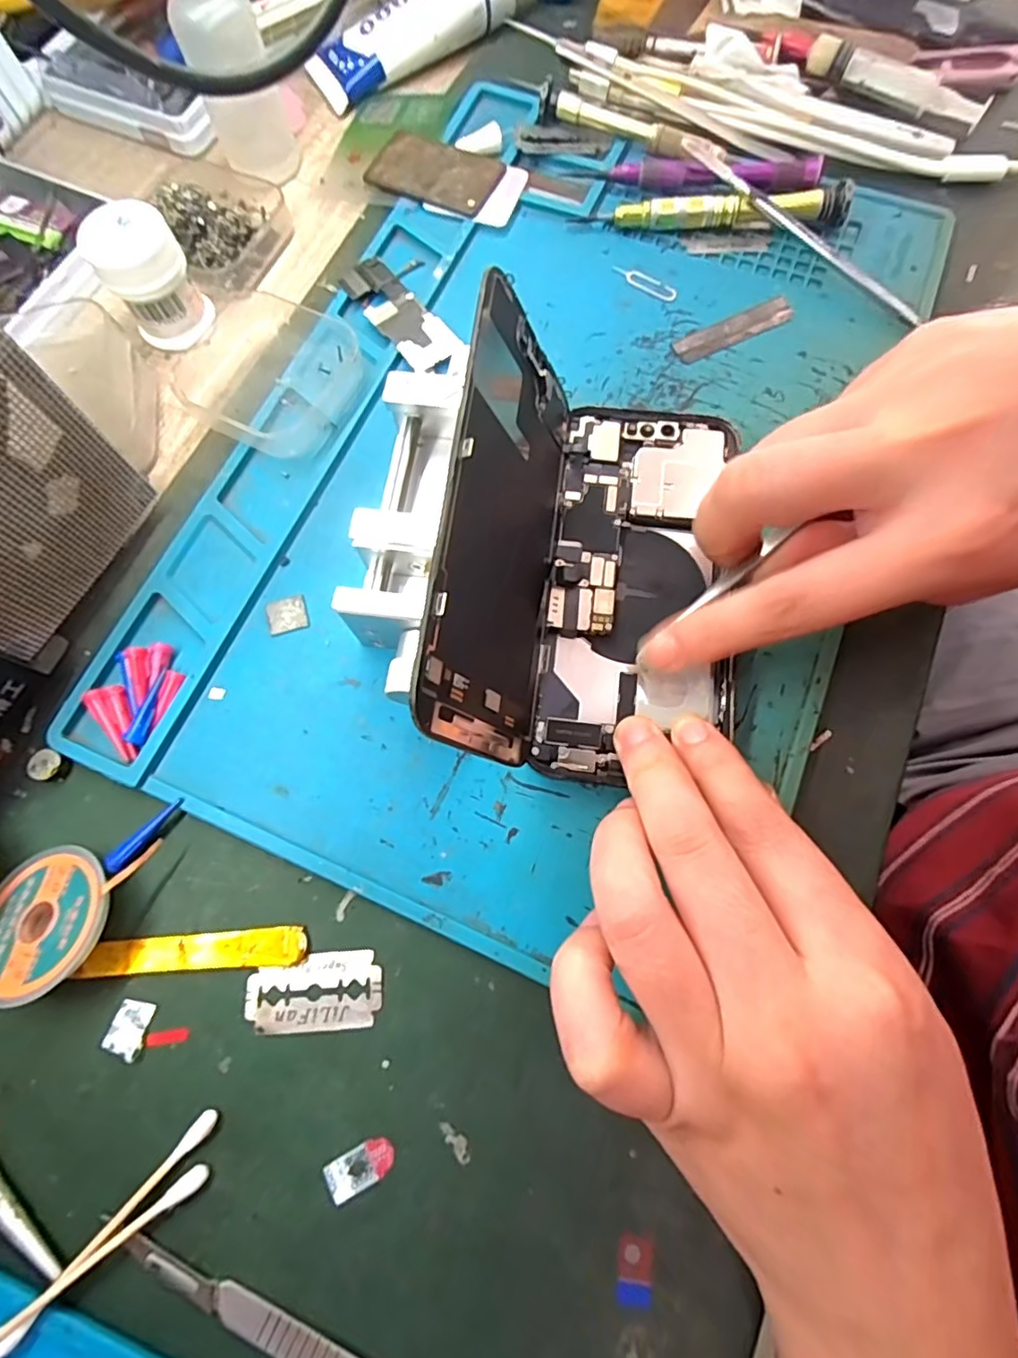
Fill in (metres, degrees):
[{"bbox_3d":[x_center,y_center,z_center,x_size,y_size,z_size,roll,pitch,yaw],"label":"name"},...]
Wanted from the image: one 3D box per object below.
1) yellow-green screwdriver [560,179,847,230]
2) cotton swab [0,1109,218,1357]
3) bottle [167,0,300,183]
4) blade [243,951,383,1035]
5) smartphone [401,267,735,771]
[{"bbox_3d":[0.091,-0.215,0.262,0.121,0.016,0.009,2,74,1],"label":"yellow-green screwdriver"},{"bbox_3d":[-0.111,0.153,0.161,0.005,0.010,0.066,42,78,11],"label":"cotton swab"},{"bbox_3d":[-0.124,-0.274,0.251,0.035,0.075,0.030,-18,75,-5],"label":"bottle"},{"bbox_3d":[-0.062,0.099,0.183,0.042,0.004,0.023,-2,69,-1],"label":"blade"},{"bbox_3d":[0.027,-0.045,0.187,0.103,0.066,0.141,7,74,2],"label":"smartphone"}]

